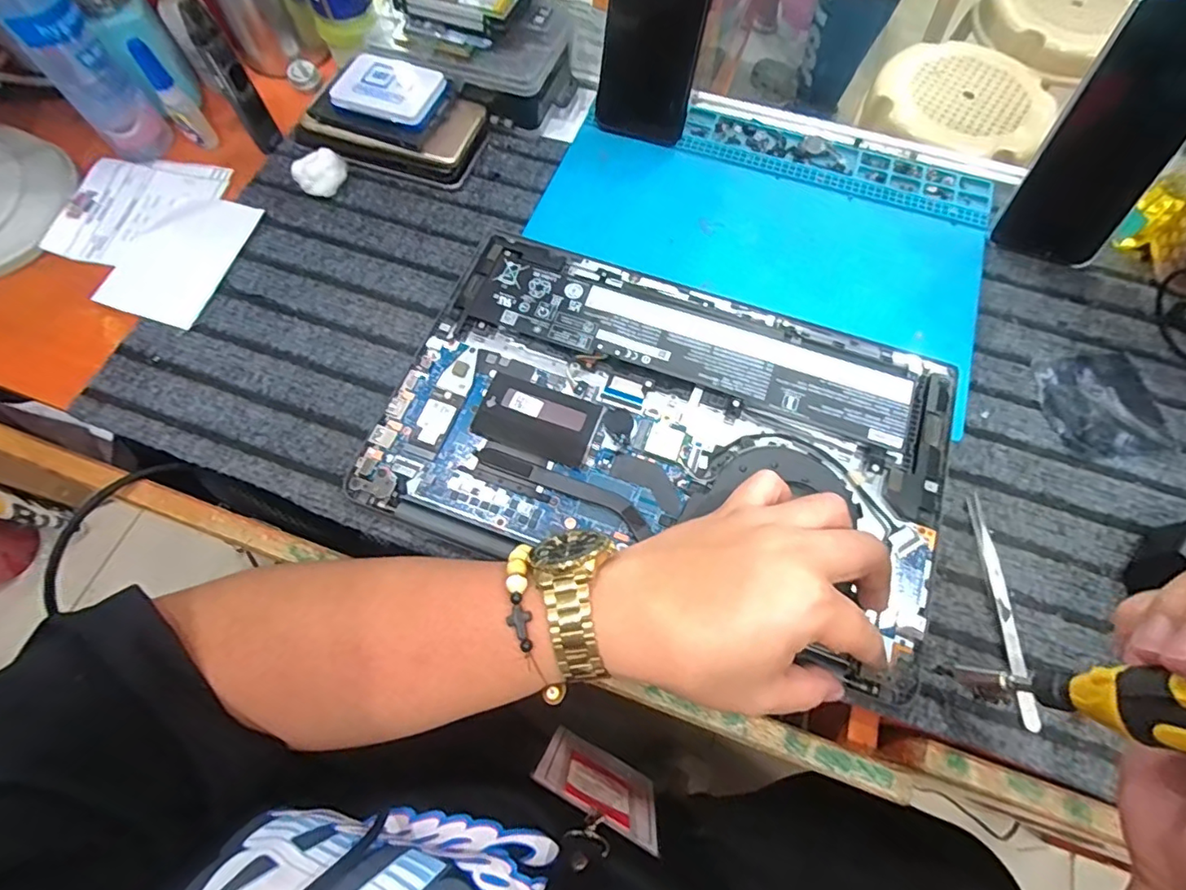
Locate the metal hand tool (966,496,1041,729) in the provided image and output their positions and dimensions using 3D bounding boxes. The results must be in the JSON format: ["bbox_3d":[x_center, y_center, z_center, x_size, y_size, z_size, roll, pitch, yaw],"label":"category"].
[{"bbox_3d":[0.245,0.095,0.332,0.012,0.011,0.132,2,67,0],"label":"metal hand tool"}]

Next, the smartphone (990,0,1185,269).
[{"bbox_3d":[0.361,-0.208,0.382,0.082,0.160,0.007,15,43,10],"label":"smartphone"}]

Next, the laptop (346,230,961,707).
[{"bbox_3d":[0.050,-0.014,0.366,0.352,0.015,0.228,18,68,8],"label":"laptop"}]

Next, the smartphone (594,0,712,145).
[{"bbox_3d":[0.048,-0.322,0.423,0.074,0.159,0.010,14,44,4],"label":"smartphone"}]

